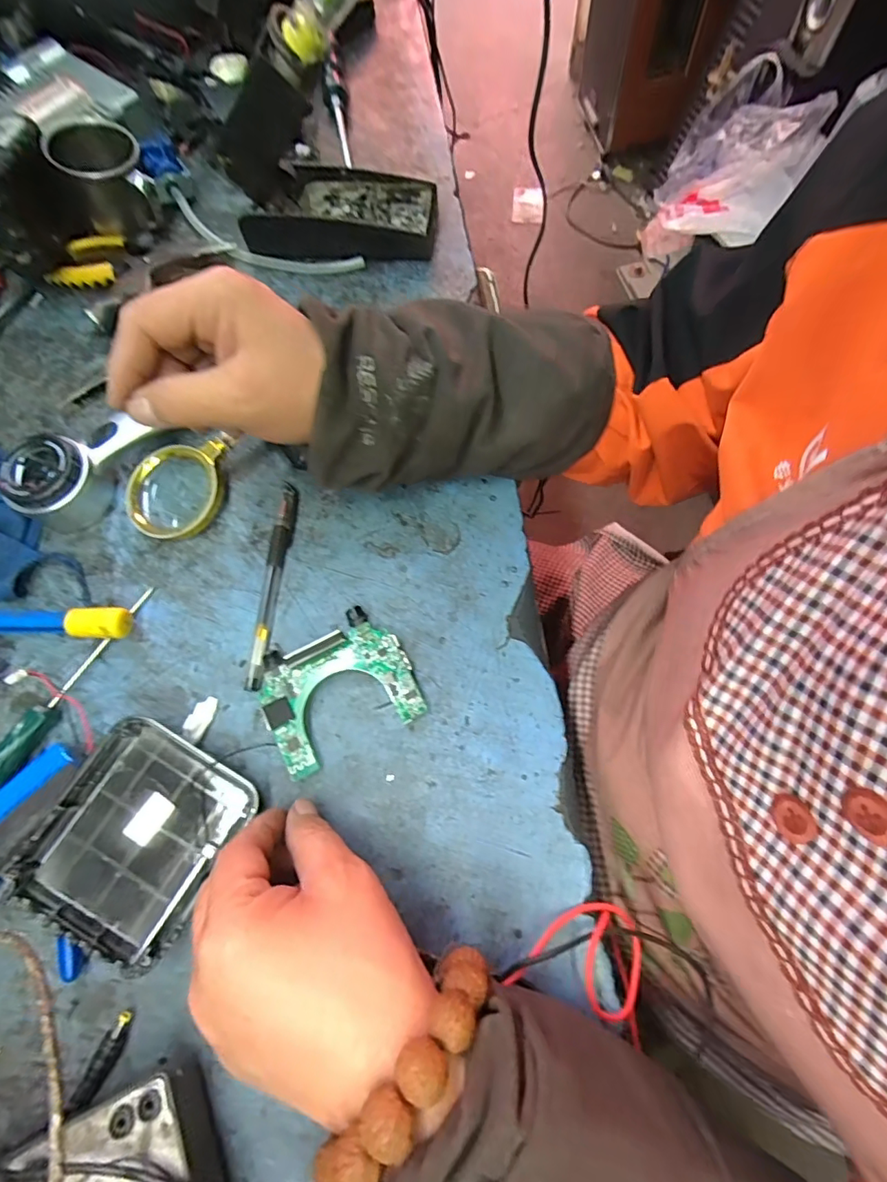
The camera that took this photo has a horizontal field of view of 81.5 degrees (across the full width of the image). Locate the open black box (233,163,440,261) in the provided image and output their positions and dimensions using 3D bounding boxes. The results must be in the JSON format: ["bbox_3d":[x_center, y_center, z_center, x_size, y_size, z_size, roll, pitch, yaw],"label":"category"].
[{"bbox_3d":[-0.086,-0.326,0.444,0.155,0.033,0.078,6,71,4],"label":"open black box"}]

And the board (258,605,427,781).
[{"bbox_3d":[-0.066,0.059,0.318,0.091,0.024,0.076,-27,72,-7],"label":"board"}]

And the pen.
[{"bbox_3d":[-0.117,-0.007,0.350,0.013,0.011,0.146,3,71,4],"label":"pen"}]

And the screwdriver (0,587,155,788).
[{"bbox_3d":[-0.242,0.064,0.328,0.017,0.020,0.157,28,75,11],"label":"screwdriver"}]

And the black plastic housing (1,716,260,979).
[{"bbox_3d":[-0.173,0.138,0.292,0.092,0.033,0.108,26,74,11],"label":"black plastic housing"}]

